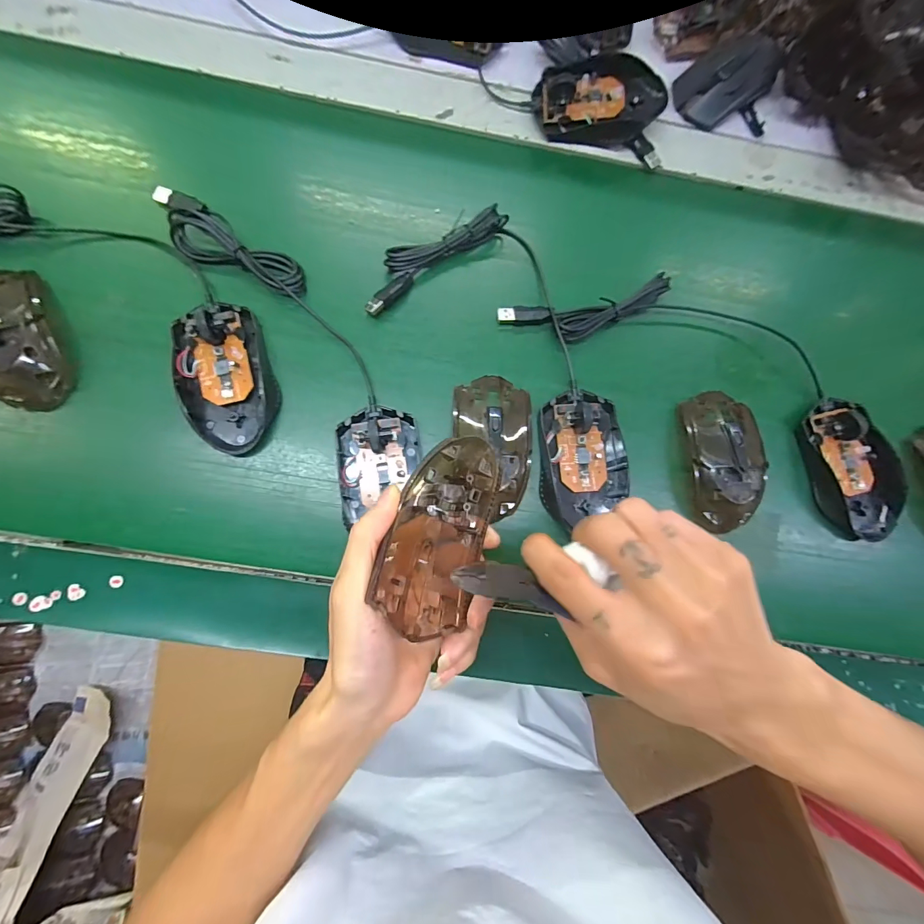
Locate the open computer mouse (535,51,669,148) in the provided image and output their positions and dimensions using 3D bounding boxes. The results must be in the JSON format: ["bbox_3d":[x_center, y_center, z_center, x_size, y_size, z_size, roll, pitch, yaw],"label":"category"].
[{"bbox_3d":[0.121,-0.321,0.358,0.108,0.029,0.065,-7,83,-6],"label":"open computer mouse"}]

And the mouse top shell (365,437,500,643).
[{"bbox_3d":[-0.012,0.039,0.232,0.053,0.035,0.109,18,81,-2],"label":"mouse top shell"}]

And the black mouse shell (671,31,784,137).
[{"bbox_3d":[0.258,-0.348,0.376,0.101,0.026,0.081,-36,86,-8],"label":"black mouse shell"}]

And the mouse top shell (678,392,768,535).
[{"bbox_3d":[0.204,-0.002,0.317,0.058,0.028,0.108,3,82,-4],"label":"mouse top shell"}]

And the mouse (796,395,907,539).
[{"bbox_3d":[0.319,0.005,0.327,0.068,0.026,0.113,-9,83,-6],"label":"mouse"}]

